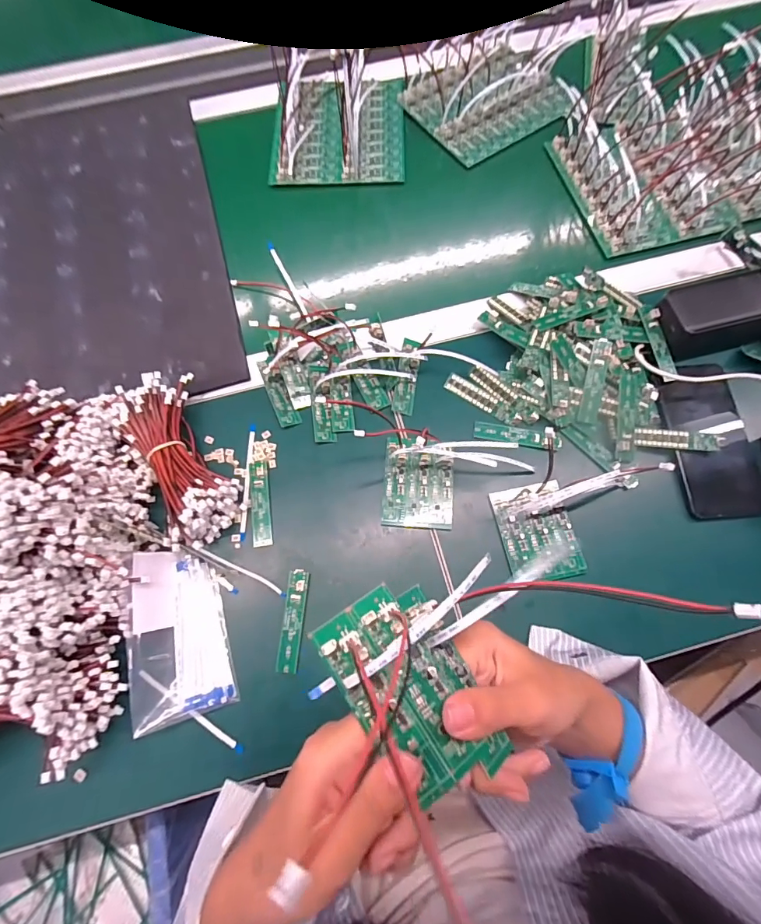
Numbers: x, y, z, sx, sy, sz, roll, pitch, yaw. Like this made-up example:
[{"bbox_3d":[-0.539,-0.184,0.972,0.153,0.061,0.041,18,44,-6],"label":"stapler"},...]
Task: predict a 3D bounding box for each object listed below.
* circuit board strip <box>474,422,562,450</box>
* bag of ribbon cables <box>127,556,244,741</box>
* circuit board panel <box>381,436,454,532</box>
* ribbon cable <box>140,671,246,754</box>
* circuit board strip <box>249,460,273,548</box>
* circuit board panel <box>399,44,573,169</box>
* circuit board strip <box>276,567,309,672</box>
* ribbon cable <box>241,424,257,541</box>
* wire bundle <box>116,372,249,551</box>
[{"bbox_3d":[0.137,-0.026,0.434,0.084,0.005,0.020,8,71,9],"label":"circuit board strip"},{"bbox_3d":[-0.177,0.146,0.373,0.077,0.034,0.135,-16,70,-3],"label":"bag of ribbon cables"},{"bbox_3d":[0.037,0.020,0.422,0.066,0.012,0.086,2,70,3],"label":"circuit board panel"},{"bbox_3d":[-0.159,0.212,0.366,0.107,0.007,0.006,41,74,-4],"label":"ribbon cable"},{"bbox_3d":[-0.118,0.039,0.425,0.019,0.004,0.085,-8,70,0],"label":"circuit board strip"},{"bbox_3d":[0.146,-0.489,0.587,0.186,0.030,0.153,-30,72,-8],"label":"circuit board panel"},{"bbox_3d":[-0.078,0.142,0.388,0.019,0.008,0.086,4,70,4],"label":"circuit board strip"},{"bbox_3d":[-0.133,0.018,0.434,0.006,0.004,0.119,-1,70,2],"label":"ribbon cable"},{"bbox_3d":[-0.193,-0.007,0.417,0.074,0.052,0.172,-27,74,-7],"label":"wire bundle"}]

